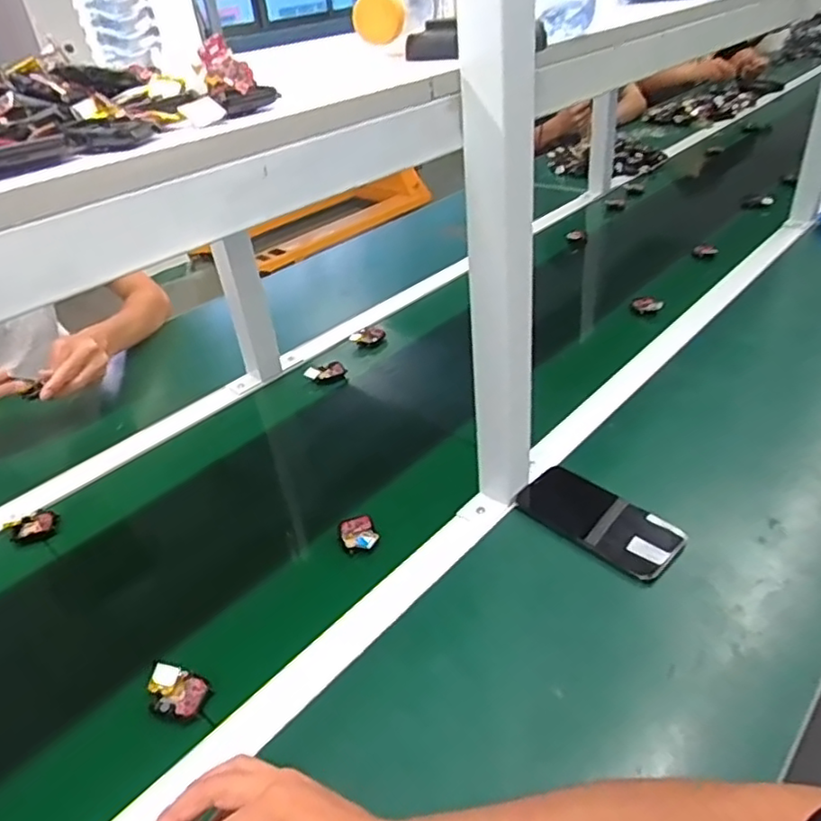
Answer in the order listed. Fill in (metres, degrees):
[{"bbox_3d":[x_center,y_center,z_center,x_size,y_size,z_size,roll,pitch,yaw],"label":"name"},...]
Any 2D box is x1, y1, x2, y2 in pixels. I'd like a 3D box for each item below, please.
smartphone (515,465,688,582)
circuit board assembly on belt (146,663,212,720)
[{"bbox_3d":[0.192,0.110,0.655,0.159,0.016,0.081,32,51,33],"label":"smartphone"},{"bbox_3d":[-0.196,0.236,0.533,0.054,0.007,0.039,8,53,7],"label":"circuit board assembly on belt"}]

